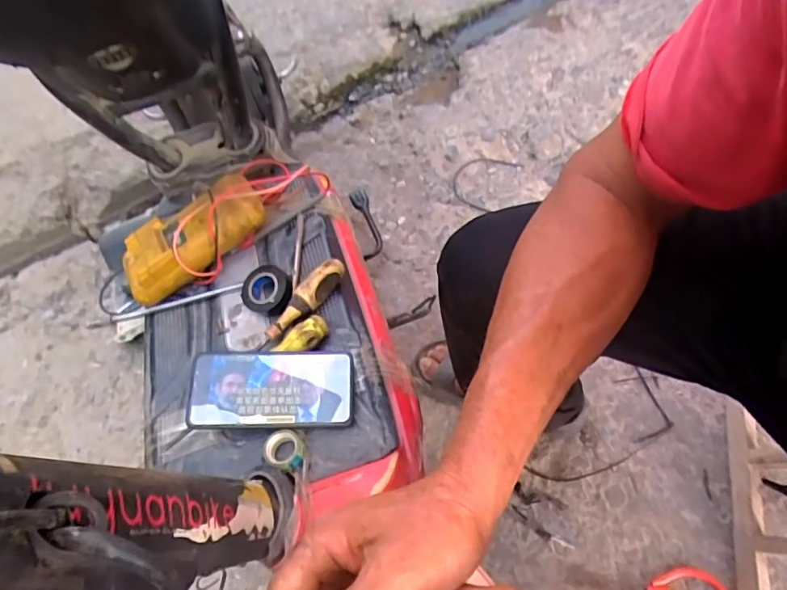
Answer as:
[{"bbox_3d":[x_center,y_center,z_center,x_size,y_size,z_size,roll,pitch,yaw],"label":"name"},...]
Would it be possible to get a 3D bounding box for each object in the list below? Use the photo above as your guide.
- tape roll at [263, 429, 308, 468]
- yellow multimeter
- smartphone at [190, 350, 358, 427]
[{"bbox_3d":[-0.104,0.152,0.503,0.039,0.020,0.038,-5,58,9],"label":"tape roll"},{"bbox_3d":[-0.248,-0.076,0.630,0.195,0.061,0.097,-33,54,5],"label":"yellow multimeter"},{"bbox_3d":[-0.124,0.095,0.526,0.162,0.009,0.076,-1,71,-4],"label":"smartphone"}]

